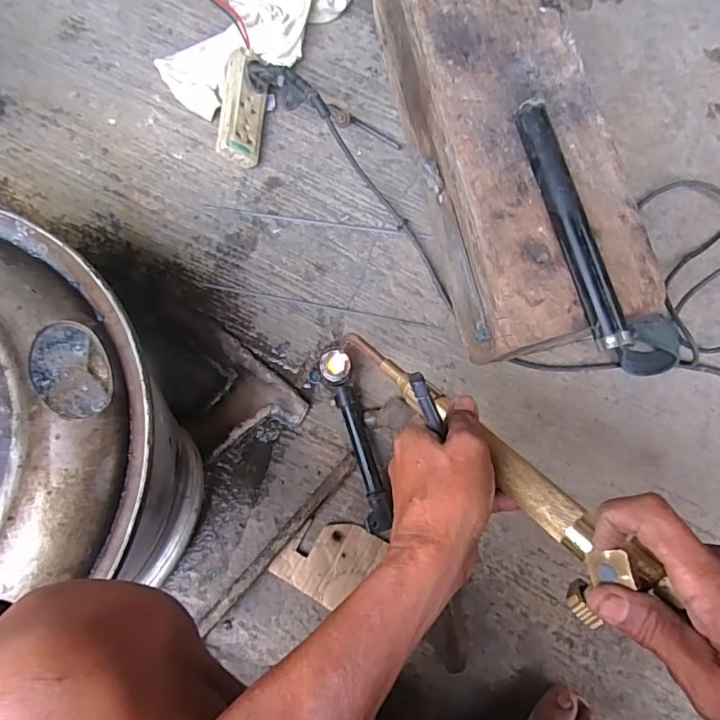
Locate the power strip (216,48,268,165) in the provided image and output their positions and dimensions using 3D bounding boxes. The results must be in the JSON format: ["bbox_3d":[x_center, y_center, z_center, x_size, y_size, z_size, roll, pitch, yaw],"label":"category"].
[{"bbox_3d":[-0.144,-0.307,0.603,0.051,0.047,0.145,2,80,-1],"label":"power strip"}]

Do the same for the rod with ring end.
[{"bbox_3d":[-0.002,0.089,0.538,0.031,0.020,0.203,-17,95,-4],"label":"rod with ring end"}]

